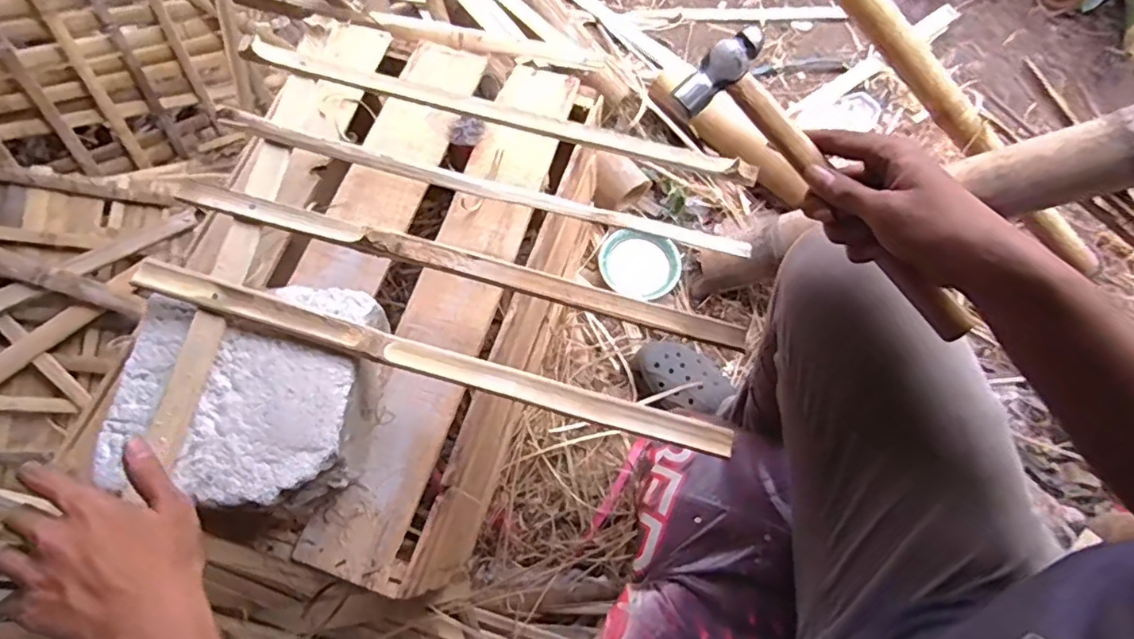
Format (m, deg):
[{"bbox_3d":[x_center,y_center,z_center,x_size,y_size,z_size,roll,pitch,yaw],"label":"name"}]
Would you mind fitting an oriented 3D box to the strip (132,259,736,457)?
[{"bbox_3d":[-0.109,0.035,0.512,0.512,0.008,0.028,17,64,0],"label":"strip"}]

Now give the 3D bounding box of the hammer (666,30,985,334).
[{"bbox_3d":[0.188,-0.085,0.418,0.264,0.021,0.064,46,75,-3],"label":"hammer"}]

